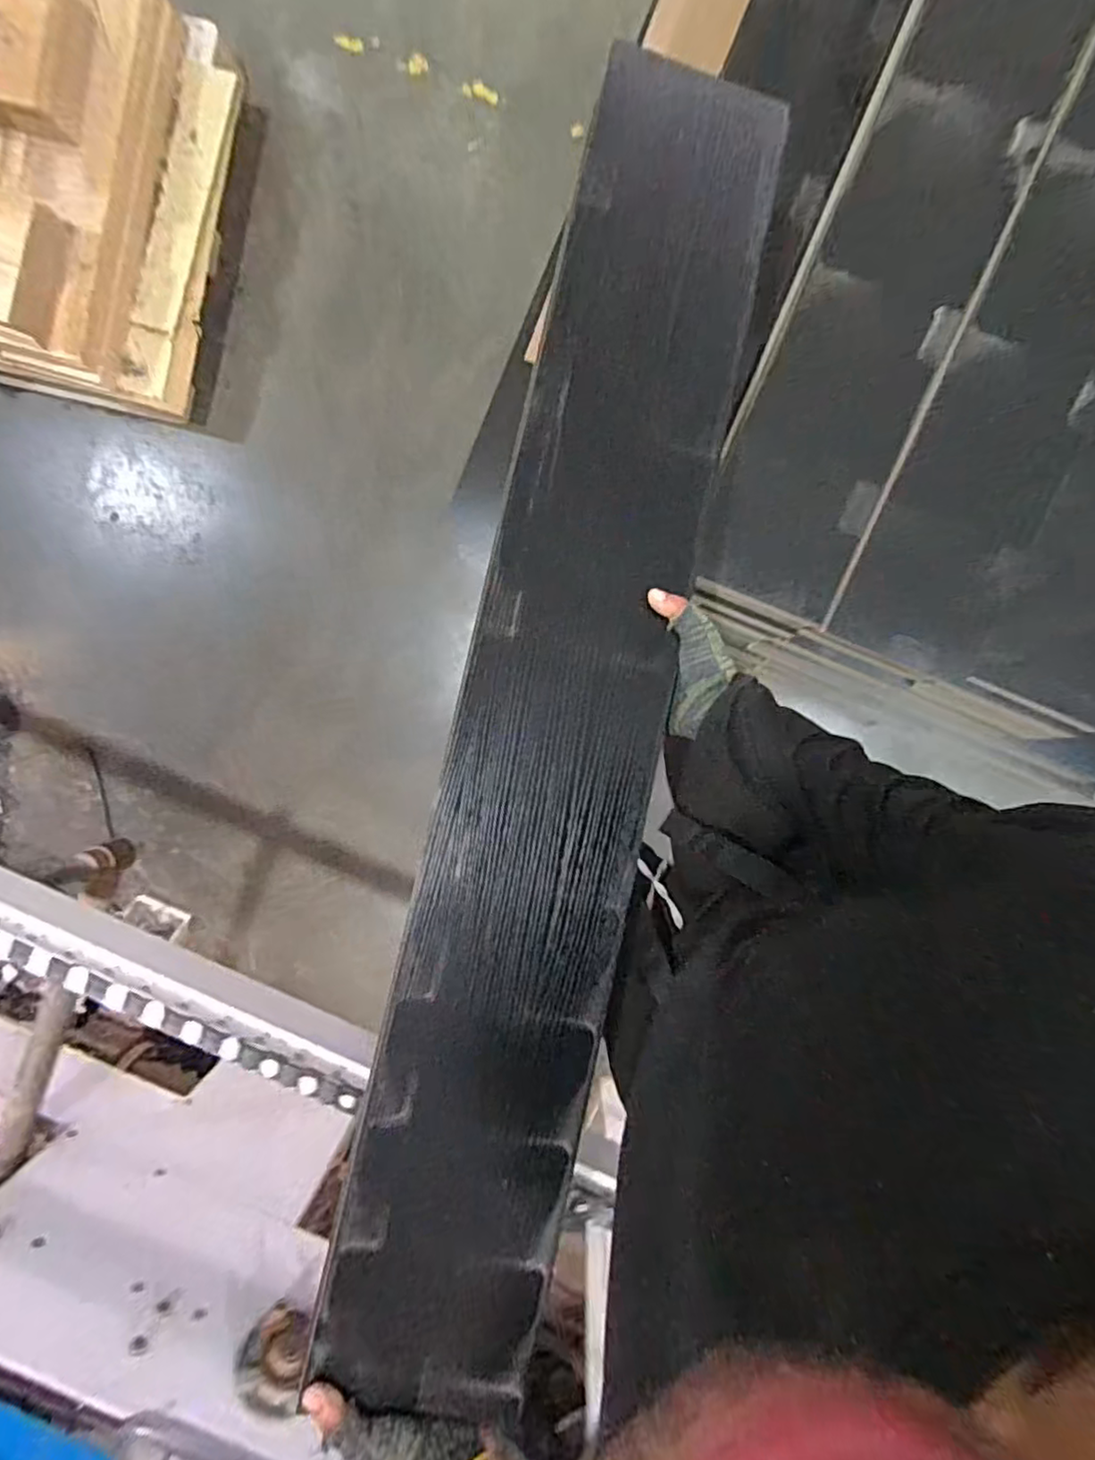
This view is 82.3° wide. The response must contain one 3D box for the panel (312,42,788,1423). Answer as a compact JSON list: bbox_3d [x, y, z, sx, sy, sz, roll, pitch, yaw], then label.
[{"bbox_3d":[0.020,-0.037,0.592,0.196,0.015,1.230,13,86,-9],"label":"panel"}]

